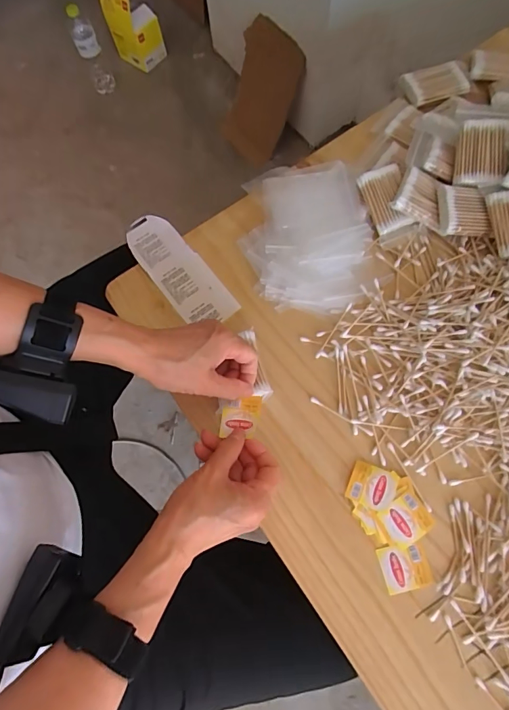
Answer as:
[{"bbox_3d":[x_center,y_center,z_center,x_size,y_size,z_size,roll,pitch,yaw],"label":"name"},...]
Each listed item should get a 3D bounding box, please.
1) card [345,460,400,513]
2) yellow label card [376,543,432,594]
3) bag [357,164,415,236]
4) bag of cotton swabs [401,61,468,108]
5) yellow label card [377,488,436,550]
[{"bbox_3d":[0.115,0.128,0.395,0.046,0.008,0.039,15,74,8],"label":"card"},{"bbox_3d":[0.139,0.196,0.374,0.043,0.004,0.038,-15,72,3],"label":"yellow label card"},{"bbox_3d":[0.151,-0.178,0.466,0.047,0.018,0.074,-15,89,-3],"label":"bag"},{"bbox_3d":[0.231,-0.352,0.523,0.076,0.020,0.052,-18,72,-3],"label":"bag of cotton swabs"},{"bbox_3d":[0.144,0.155,0.381,0.044,0.004,0.039,-31,73,-7],"label":"yellow label card"}]

